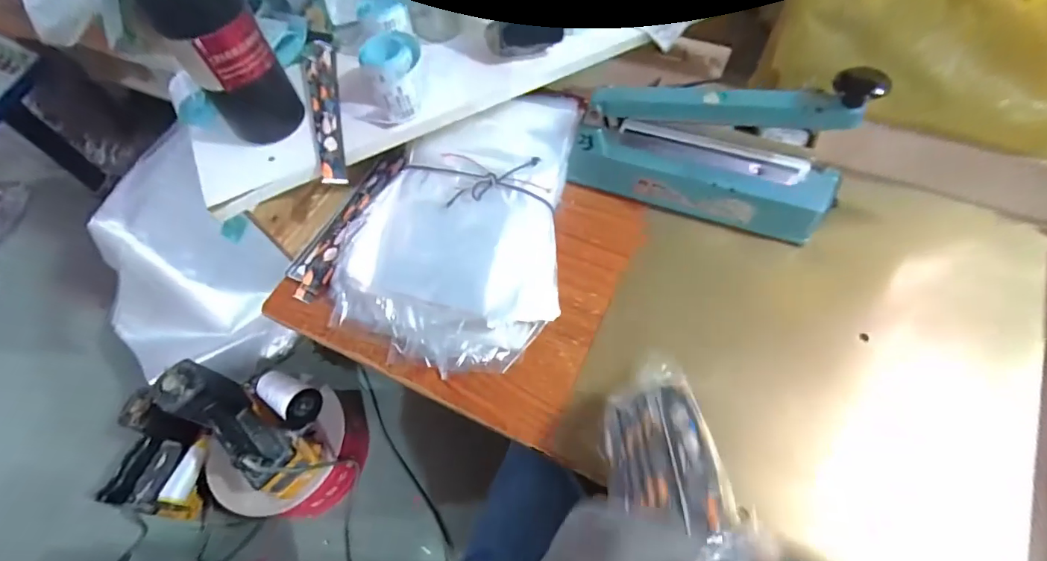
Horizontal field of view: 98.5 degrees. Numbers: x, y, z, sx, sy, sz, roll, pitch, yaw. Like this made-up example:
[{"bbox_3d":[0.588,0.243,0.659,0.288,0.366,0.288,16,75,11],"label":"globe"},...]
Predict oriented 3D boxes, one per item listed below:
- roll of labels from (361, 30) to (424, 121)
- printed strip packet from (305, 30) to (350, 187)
[{"bbox_3d":[-0.143,-0.231,0.515,0.067,0.058,0.083,-24,62,-10],"label":"roll of labels"},{"bbox_3d":[-0.236,-0.213,0.534,0.032,0.014,0.257,-14,61,-5],"label":"printed strip packet"}]

